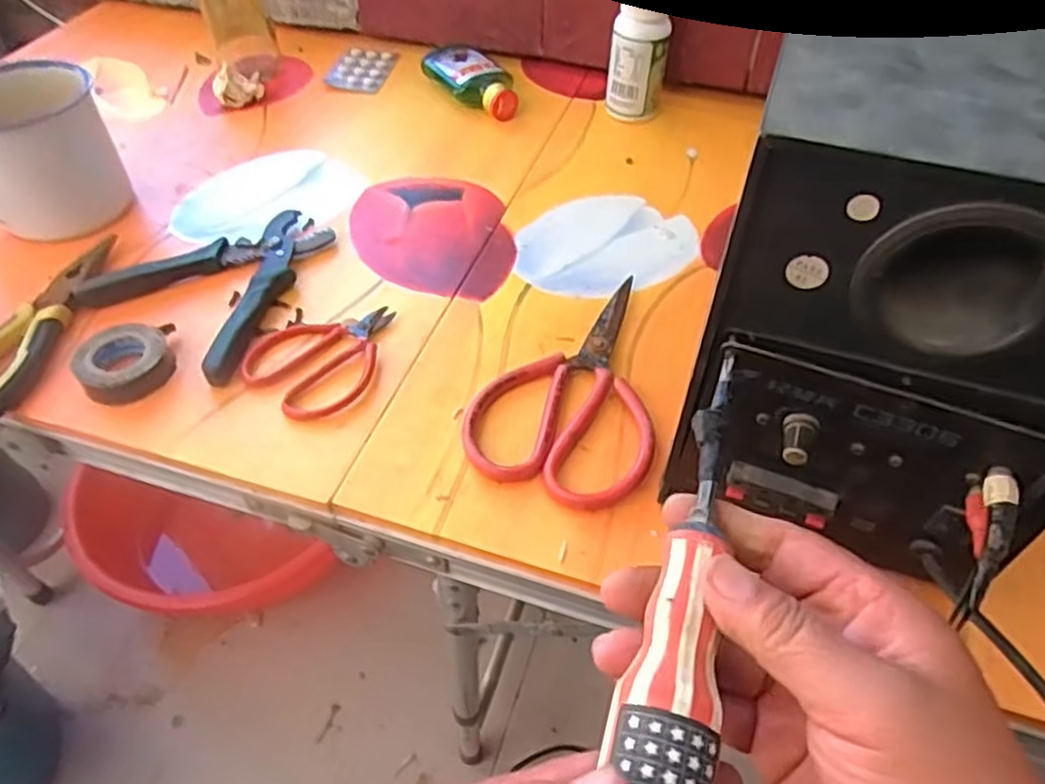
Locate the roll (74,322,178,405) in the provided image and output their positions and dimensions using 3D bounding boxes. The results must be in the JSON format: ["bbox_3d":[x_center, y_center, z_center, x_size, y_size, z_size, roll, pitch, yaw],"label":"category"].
[{"bbox_3d":[-0.250,-0.021,0.466,0.054,0.021,0.054,0,49,0],"label":"roll"}]

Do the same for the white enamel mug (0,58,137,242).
[{"bbox_3d":[-0.380,-0.176,0.557,0.129,0.106,0.089,-35,58,-26],"label":"white enamel mug"}]

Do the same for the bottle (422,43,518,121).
[{"bbox_3d":[-0.044,-0.294,0.699,0.055,0.030,0.108,-30,56,-23],"label":"bottle"}]

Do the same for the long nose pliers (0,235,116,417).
[{"bbox_3d":[-0.322,-0.041,0.484,0.049,0.015,0.180,12,50,10],"label":"long nose pliers"}]

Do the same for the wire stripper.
[{"bbox_3d":[-0.205,-0.082,0.521,0.137,0.015,0.150,27,55,21],"label":"wire stripper"}]

